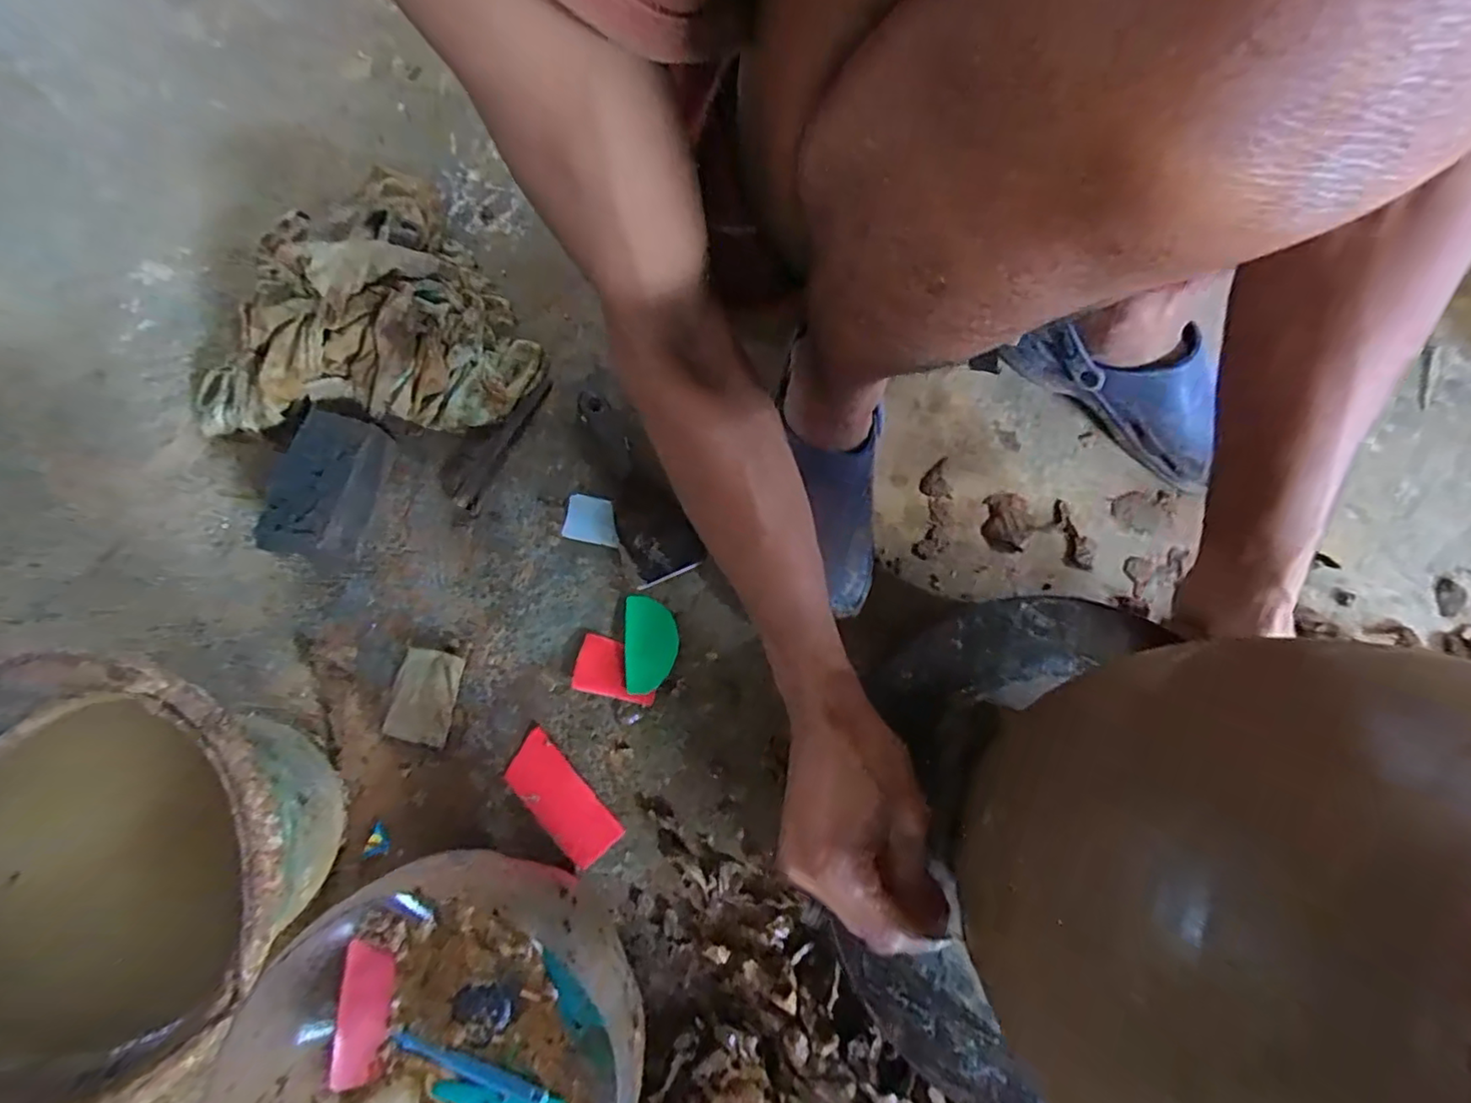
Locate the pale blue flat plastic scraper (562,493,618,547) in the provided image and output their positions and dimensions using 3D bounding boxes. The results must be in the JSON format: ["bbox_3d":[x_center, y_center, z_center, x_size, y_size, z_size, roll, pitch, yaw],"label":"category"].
[{"bbox_3d":[-0.129,-0.029,0.559,0.052,0.004,0.040,13,88,8],"label":"pale blue flat plastic scraper"}]

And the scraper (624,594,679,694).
[{"bbox_3d":[-0.074,0.080,0.542,0.044,0.006,0.083,-2,77,-2],"label":"scraper"}]

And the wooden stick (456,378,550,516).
[{"bbox_3d":[-0.219,-0.104,0.579,0.026,0.006,0.141,24,77,4],"label":"wooden stick"}]

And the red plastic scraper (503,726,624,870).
[{"bbox_3d":[-0.147,0.207,0.517,0.047,0.004,0.110,-41,83,-4],"label":"red plastic scraper"}]

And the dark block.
[{"bbox_3d":[-0.352,-0.057,0.533,0.060,0.070,0.122,12,77,1],"label":"dark block"}]

